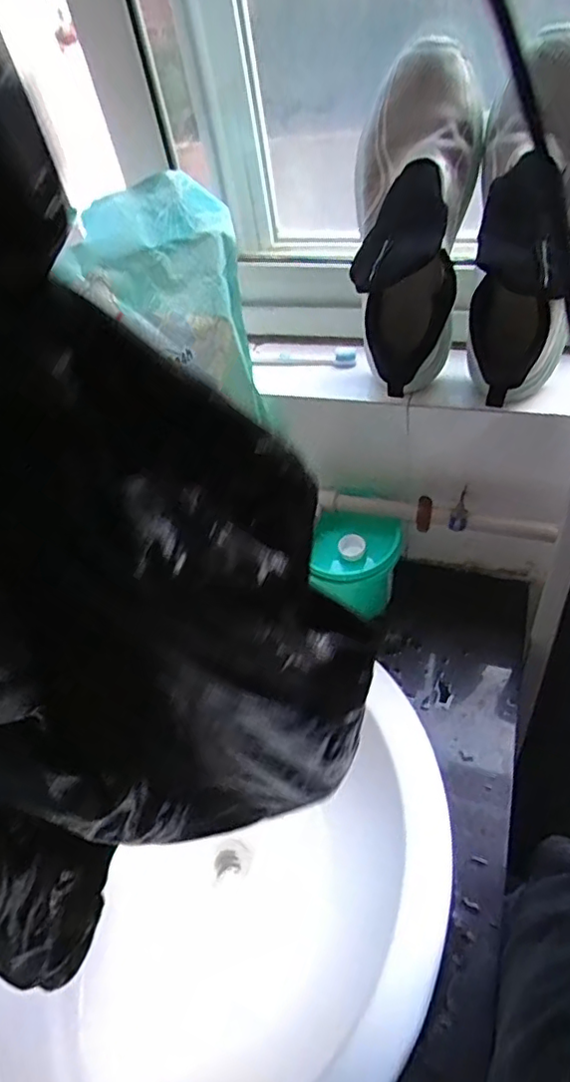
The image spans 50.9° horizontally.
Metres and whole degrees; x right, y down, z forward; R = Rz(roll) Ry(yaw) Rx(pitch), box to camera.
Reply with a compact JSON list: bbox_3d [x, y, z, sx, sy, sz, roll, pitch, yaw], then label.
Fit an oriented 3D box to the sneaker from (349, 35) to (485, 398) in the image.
[{"bbox_3d":[0.114,-0.265,0.536,0.101,0.255,0.123,2,27,7],"label":"sneaker"}]

